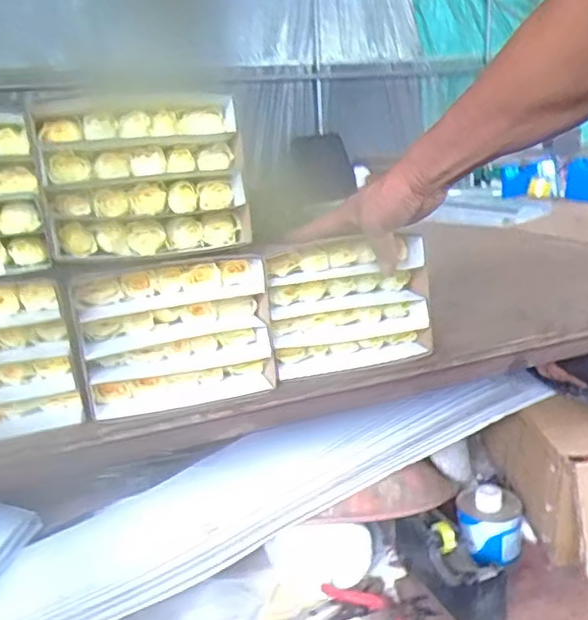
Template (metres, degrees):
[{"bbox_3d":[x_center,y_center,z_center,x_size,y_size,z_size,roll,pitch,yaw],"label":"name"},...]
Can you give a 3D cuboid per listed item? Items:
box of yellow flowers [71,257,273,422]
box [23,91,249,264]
[{"bbox_3d":[-0.114,0.026,0.608,0.176,0.142,0.055,-8,18,-13],"label":"box of yellow flowers"},{"bbox_3d":[-0.142,-0.127,0.582,0.181,0.146,0.063,-11,19,-21],"label":"box"}]

